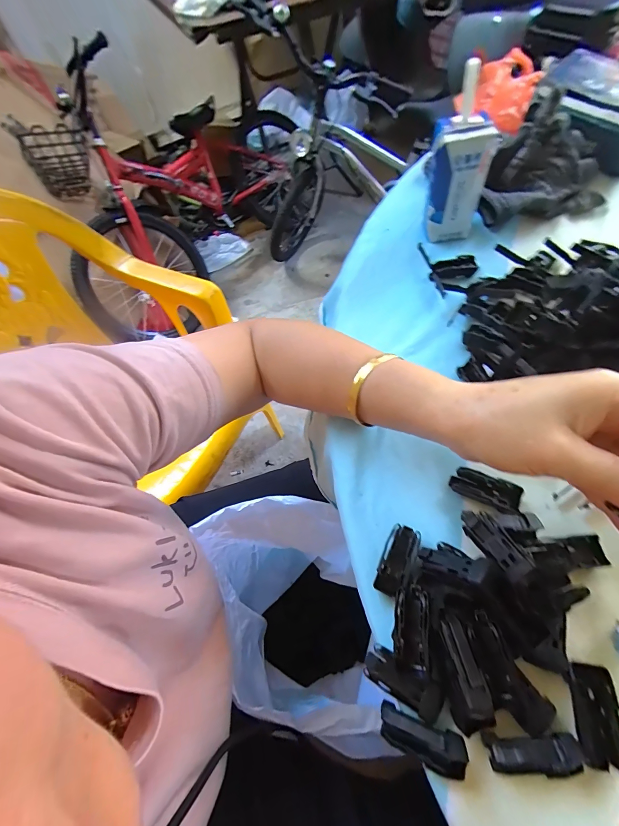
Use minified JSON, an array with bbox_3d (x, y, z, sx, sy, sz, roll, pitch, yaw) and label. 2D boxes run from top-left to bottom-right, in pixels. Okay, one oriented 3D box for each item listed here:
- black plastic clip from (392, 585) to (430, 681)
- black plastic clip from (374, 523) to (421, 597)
[{"bbox_3d":[0.060,0.129,0.204,0.018,0.016,0.045,6,61,7],"label":"black plastic clip"},{"bbox_3d":[0.061,0.103,0.238,0.020,0.014,0.047,23,64,16],"label":"black plastic clip"}]

